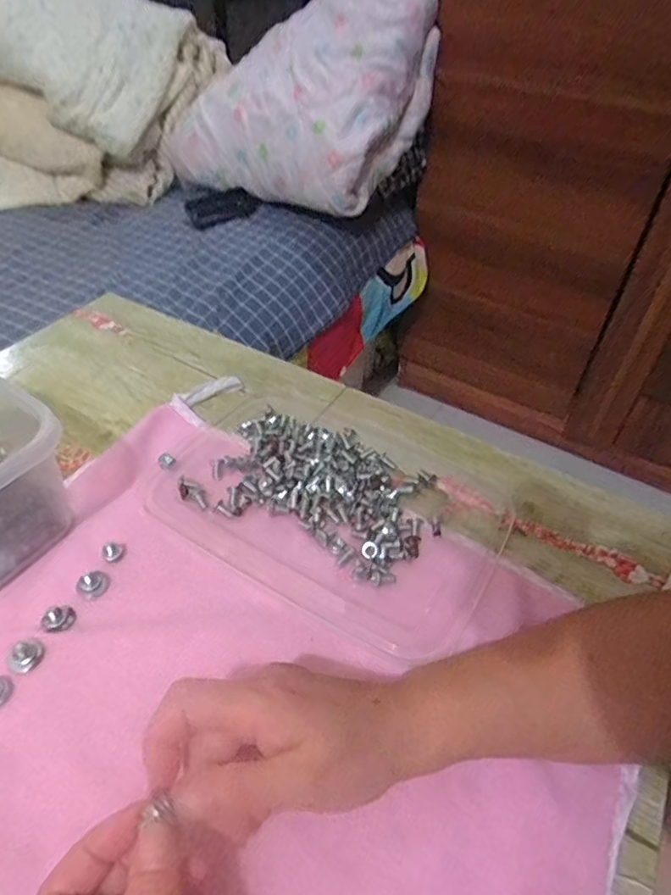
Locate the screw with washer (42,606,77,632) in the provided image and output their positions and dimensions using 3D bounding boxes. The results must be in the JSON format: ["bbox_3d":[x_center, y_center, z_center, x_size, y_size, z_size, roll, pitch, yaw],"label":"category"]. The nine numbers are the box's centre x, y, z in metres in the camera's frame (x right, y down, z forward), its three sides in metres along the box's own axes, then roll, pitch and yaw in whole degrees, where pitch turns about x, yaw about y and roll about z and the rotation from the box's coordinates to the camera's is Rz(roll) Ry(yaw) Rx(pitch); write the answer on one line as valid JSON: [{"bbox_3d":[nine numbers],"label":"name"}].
[{"bbox_3d":[-0.160,0.099,0.323,0.016,0.007,0.017,2,44,-2],"label":"screw with washer"}]

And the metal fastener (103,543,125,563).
[{"bbox_3d":[-0.142,0.065,0.356,0.012,0.010,0.010,-22,50,-25],"label":"metal fastener"}]

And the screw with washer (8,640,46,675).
[{"bbox_3d":[-0.169,0.114,0.306,0.013,0.010,0.017,19,46,15],"label":"screw with washer"}]

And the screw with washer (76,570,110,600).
[{"bbox_3d":[-0.147,0.082,0.340,0.015,0.008,0.017,29,49,23],"label":"screw with washer"}]

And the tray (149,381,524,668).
[{"bbox_3d":[-0.002,0.031,0.398,0.232,0.014,0.170,24,47,19],"label":"tray"}]

